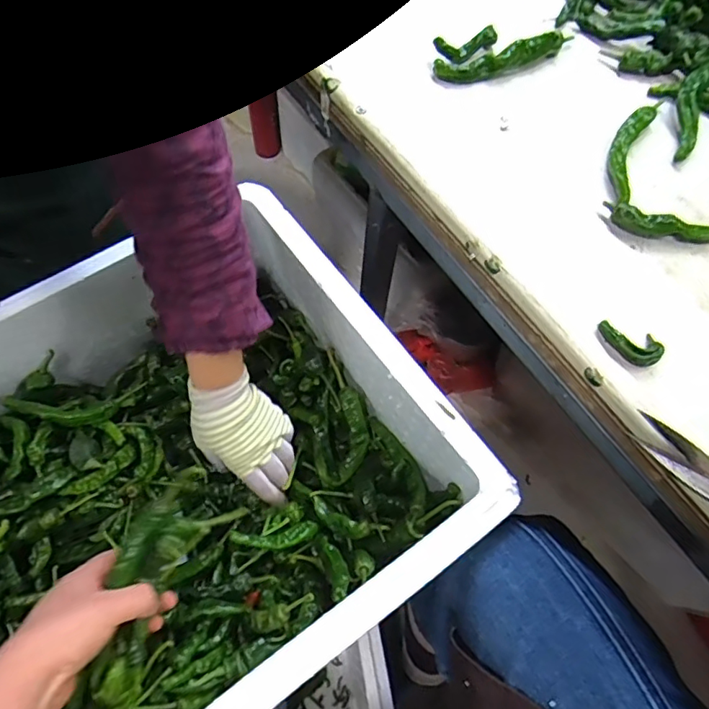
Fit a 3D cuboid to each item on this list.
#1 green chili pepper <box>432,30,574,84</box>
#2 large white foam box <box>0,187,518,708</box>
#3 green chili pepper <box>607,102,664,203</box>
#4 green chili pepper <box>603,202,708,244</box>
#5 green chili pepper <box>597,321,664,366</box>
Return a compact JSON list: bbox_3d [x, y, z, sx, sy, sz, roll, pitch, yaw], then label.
[{"bbox_3d":[0.166,-0.322,0.576,0.158,0.027,0.032,-13,65,-9],"label":"green chili pepper"},{"bbox_3d":[-0.221,0.145,0.529,0.573,0.200,0.410,-32,70,-17],"label":"large white foam box"},{"bbox_3d":[0.272,-0.208,0.525,0.031,0.012,0.163,25,65,9],"label":"green chili pepper"},{"bbox_3d":[0.296,-0.113,0.476,0.133,0.024,0.026,12,64,3],"label":"green chili pepper"},{"bbox_3d":[0.226,-0.014,0.429,0.031,0.014,0.049,-31,69,-16],"label":"green chili pepper"}]

